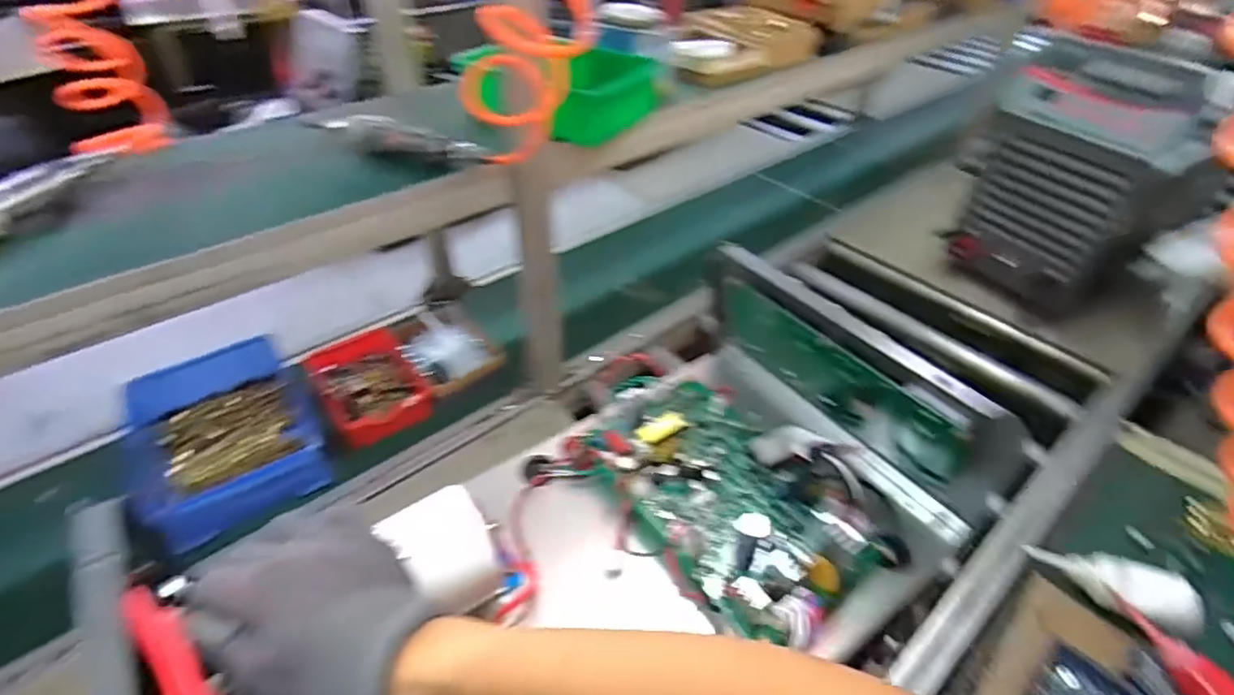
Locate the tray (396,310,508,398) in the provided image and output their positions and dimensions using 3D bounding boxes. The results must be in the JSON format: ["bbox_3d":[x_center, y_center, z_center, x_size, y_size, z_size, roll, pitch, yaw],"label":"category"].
[{"bbox_3d":[-0.290,0.008,1.024,0.137,0.045,0.201,-25,47,-25],"label":"tray"}]

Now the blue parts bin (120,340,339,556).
[{"bbox_3d":[-0.568,0.127,0.856,0.225,0.092,0.301,-26,47,-26],"label":"blue parts bin"}]

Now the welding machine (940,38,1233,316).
[{"bbox_3d":[0.827,-0.311,1.063,0.201,0.445,0.309,-8,42,-9],"label":"welding machine"}]

